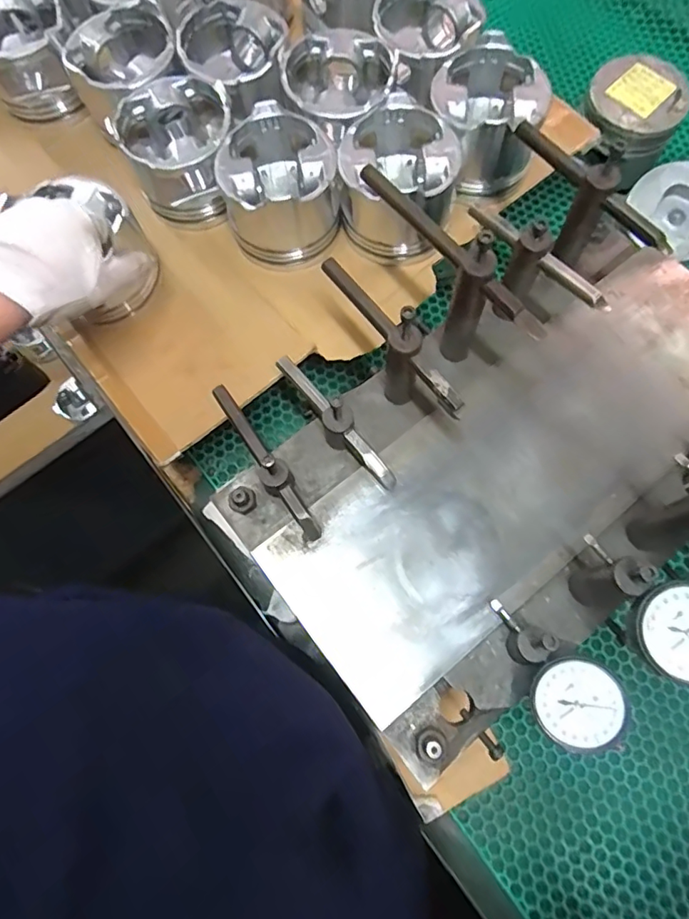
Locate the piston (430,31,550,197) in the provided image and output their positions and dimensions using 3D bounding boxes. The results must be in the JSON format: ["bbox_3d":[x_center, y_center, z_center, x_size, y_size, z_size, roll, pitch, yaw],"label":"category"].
[{"bbox_3d":[0.124,-0.303,0.472,0.097,0.069,0.103,-9,73,0],"label":"piston"}]

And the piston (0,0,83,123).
[{"bbox_3d":[-0.307,-0.391,0.514,0.098,0.066,0.102,-21,73,-4],"label":"piston"}]

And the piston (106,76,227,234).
[{"bbox_3d":[-0.145,-0.279,0.475,0.094,0.077,0.101,-1,73,2],"label":"piston"}]

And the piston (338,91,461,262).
[{"bbox_3d":[0.046,-0.240,0.458,0.097,0.073,0.098,3,73,3],"label":"piston"}]

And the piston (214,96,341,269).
[{"bbox_3d":[-0.057,-0.234,0.457,0.096,0.070,0.102,-19,73,-4],"label":"piston"}]

